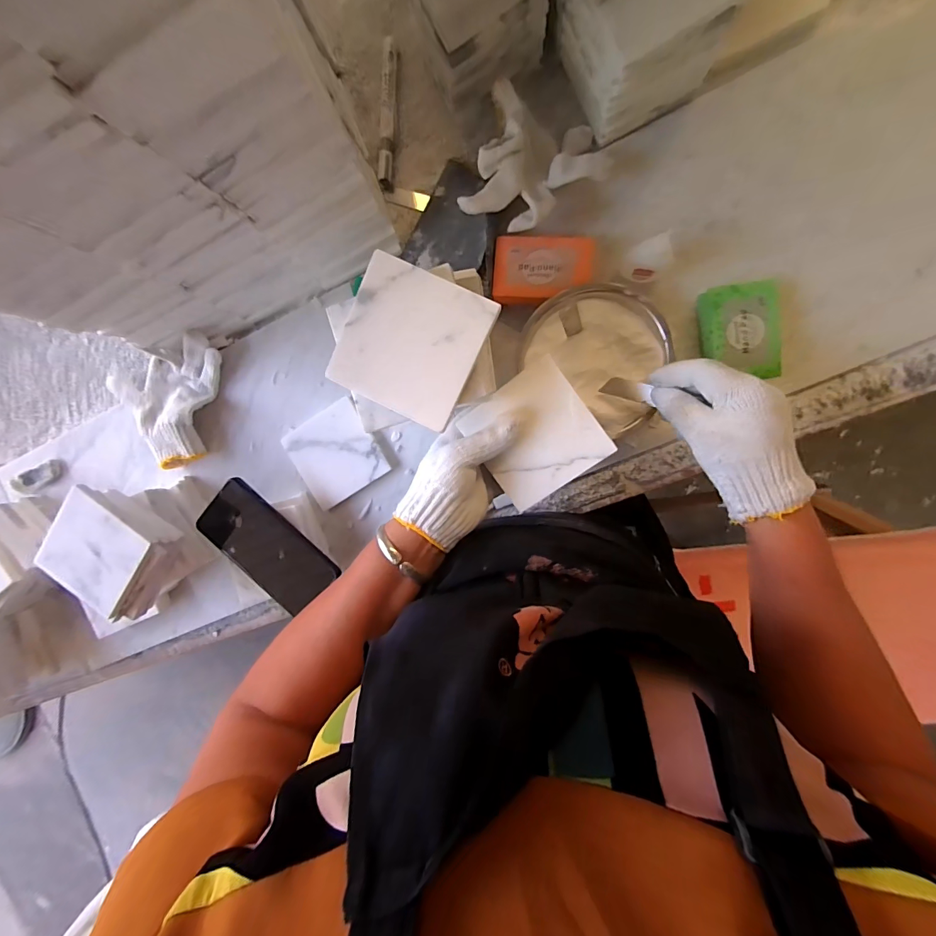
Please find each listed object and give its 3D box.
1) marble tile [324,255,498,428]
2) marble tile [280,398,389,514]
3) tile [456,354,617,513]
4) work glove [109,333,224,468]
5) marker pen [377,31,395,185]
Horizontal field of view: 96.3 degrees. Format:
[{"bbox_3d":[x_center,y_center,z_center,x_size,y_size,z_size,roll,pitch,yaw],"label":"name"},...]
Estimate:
[{"bbox_3d":[-0.042,-0.092,0.311,0.100,0.012,0.100,26,97,3],"label":"marble tile"},{"bbox_3d":[-0.158,-0.017,0.497,0.100,0.010,0.102,-31,92,8],"label":"marble tile"},{"bbox_3d":[0.057,-0.026,0.363,0.100,0.005,0.098,-36,91,20],"label":"tile"},{"bbox_3d":[-0.350,-0.075,0.504,0.144,0.032,0.128,-23,93,7],"label":"work glove"},{"bbox_3d":[-0.088,-0.391,0.459,0.017,0.016,0.146,5,96,5],"label":"marker pen"}]

